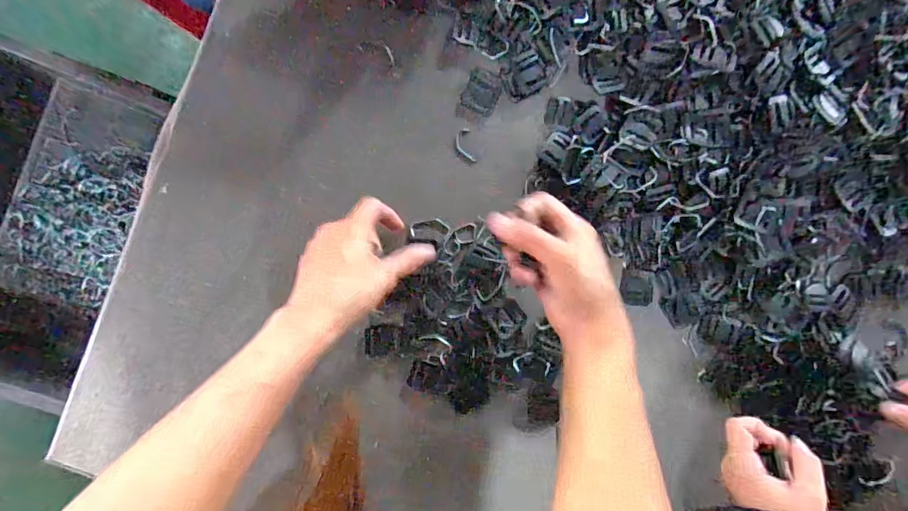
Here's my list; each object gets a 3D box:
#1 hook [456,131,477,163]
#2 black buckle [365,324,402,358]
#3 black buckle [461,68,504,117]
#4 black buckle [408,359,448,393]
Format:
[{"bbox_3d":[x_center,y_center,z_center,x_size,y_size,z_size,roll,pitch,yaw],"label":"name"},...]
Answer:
[{"bbox_3d":[0.010,-0.099,0.422,0.015,0.004,0.030,-15,95,2],"label":"hook"},{"bbox_3d":[-0.067,0.080,0.431,0.033,0.004,0.031,0,95,0],"label":"black buckle"},{"bbox_3d":[0.026,-0.149,0.417,0.031,0.004,0.037,21,95,-2],"label":"black buckle"},{"bbox_3d":[-0.024,0.115,0.430,0.037,0.004,0.026,17,95,-1],"label":"black buckle"}]

